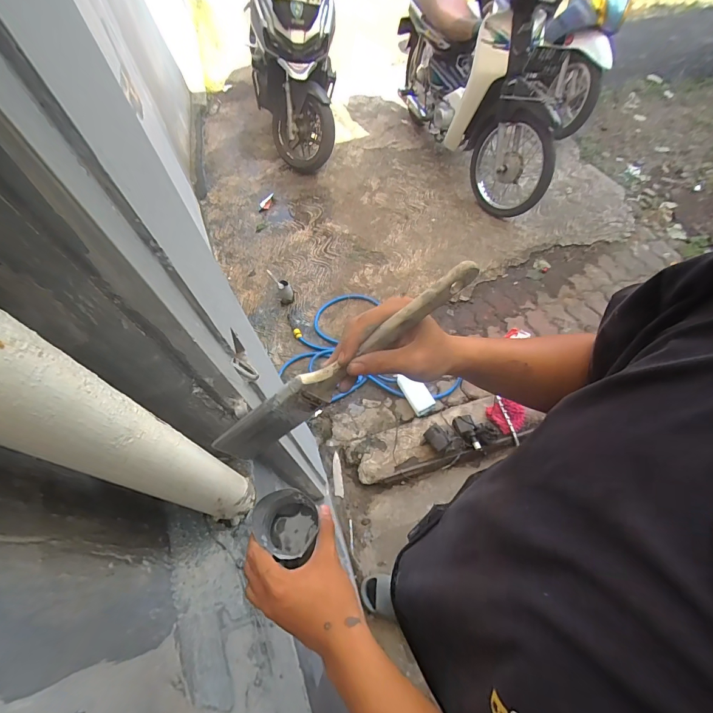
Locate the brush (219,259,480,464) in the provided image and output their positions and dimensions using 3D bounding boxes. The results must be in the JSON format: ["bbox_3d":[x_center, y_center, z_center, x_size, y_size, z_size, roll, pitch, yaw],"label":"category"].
[{"bbox_3d":[-0.012,0.010,0.320,0.277,0.049,0.016,-37,61,9],"label":"brush"}]

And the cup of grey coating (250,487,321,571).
[{"bbox_3d":[-0.077,0.199,0.420,0.072,0.088,0.062,32,66,21],"label":"cup of grey coating"}]

